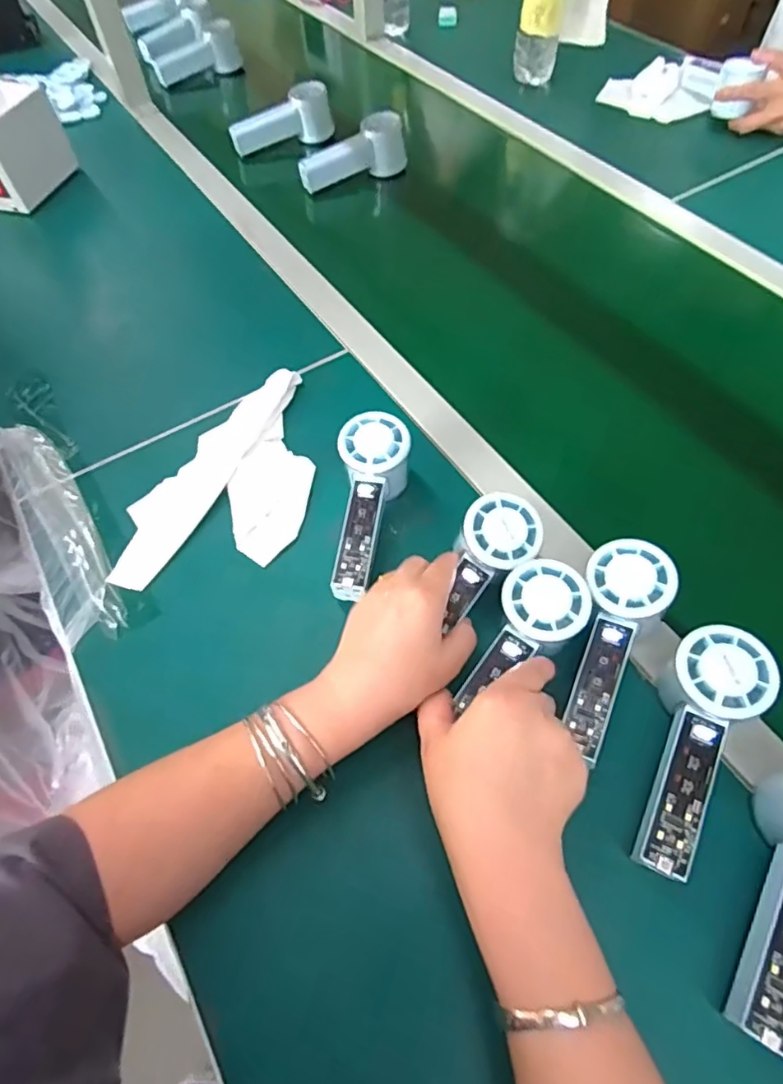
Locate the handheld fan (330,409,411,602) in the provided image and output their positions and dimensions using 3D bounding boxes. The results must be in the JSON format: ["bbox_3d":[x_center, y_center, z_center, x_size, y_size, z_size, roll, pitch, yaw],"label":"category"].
[{"bbox_3d":[-0.022,-0.027,0.489,0.054,0.054,0.159,10,73,5],"label":"handheld fan"}]

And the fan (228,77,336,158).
[{"bbox_3d":[-0.163,-0.619,0.852,0.153,0.065,0.039,-17,59,-8],"label":"fan"}]

